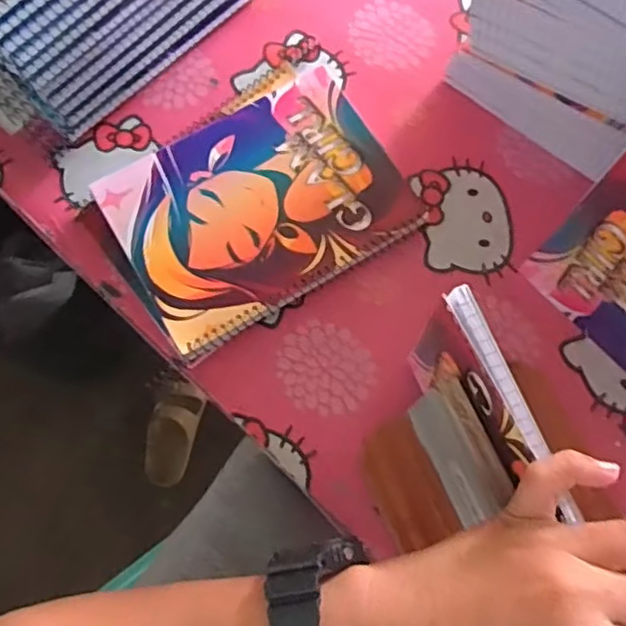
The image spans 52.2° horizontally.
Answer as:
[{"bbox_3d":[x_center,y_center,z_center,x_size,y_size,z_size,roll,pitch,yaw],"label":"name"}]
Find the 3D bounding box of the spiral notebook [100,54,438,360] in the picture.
[{"bbox_3d":[-0.042,-0.082,0.465,0.199,0.014,0.159,-31,75,-7],"label":"spiral notebook"}]

